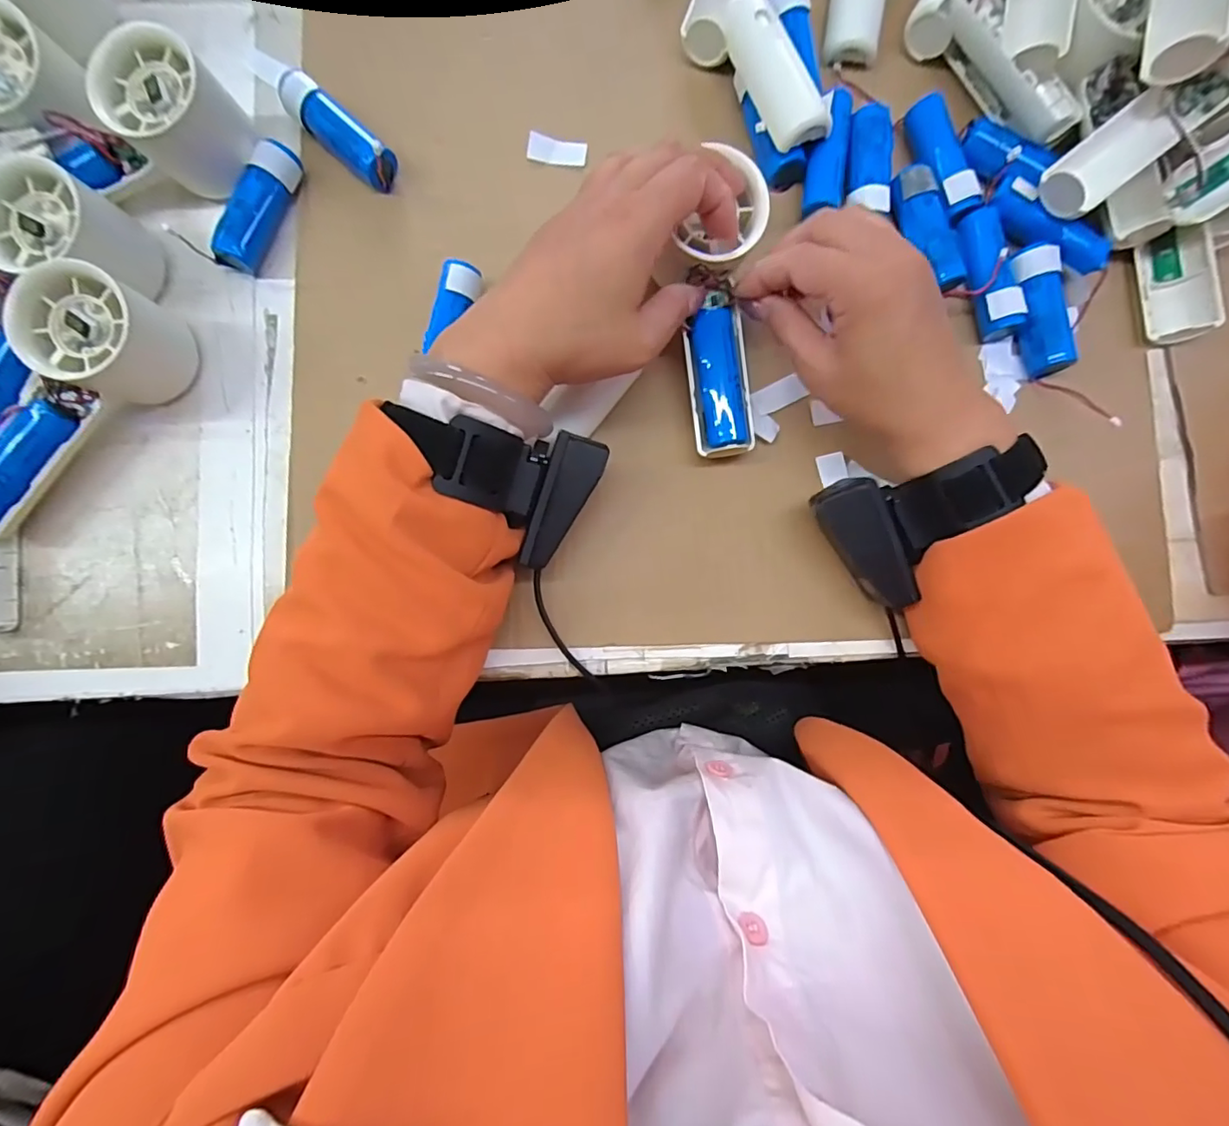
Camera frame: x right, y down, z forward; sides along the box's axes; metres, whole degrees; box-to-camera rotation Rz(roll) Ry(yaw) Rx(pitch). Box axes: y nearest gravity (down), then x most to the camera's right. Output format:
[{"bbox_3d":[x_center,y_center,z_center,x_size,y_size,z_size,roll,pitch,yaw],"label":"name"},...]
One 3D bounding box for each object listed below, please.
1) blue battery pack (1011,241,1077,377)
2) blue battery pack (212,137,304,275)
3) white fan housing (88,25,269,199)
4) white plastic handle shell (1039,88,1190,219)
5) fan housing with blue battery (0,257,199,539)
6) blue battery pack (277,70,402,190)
[{"bbox_3d":[0.249,-0.148,0.321,0.023,0.025,0.074,-12,85,-2],"label":"blue battery pack"},{"bbox_3d":[-0.204,-0.205,0.316,0.022,0.020,0.073,23,85,1],"label":"blue battery pack"},{"bbox_3d":[-0.235,-0.240,0.300,0.060,0.055,0.056,-37,87,-4],"label":"white fan housing"},{"bbox_3d":[0.271,-0.222,0.304,0.073,0.030,0.032,-38,87,-5],"label":"white plastic handle shell"},{"bbox_3d":[-0.290,-0.079,0.287,0.047,0.055,0.147,30,85,1],"label":"fan housing with blue battery"},{"bbox_3d":[-0.161,-0.251,0.320,0.083,0.019,0.023,39,85,2],"label":"blue battery pack"}]

